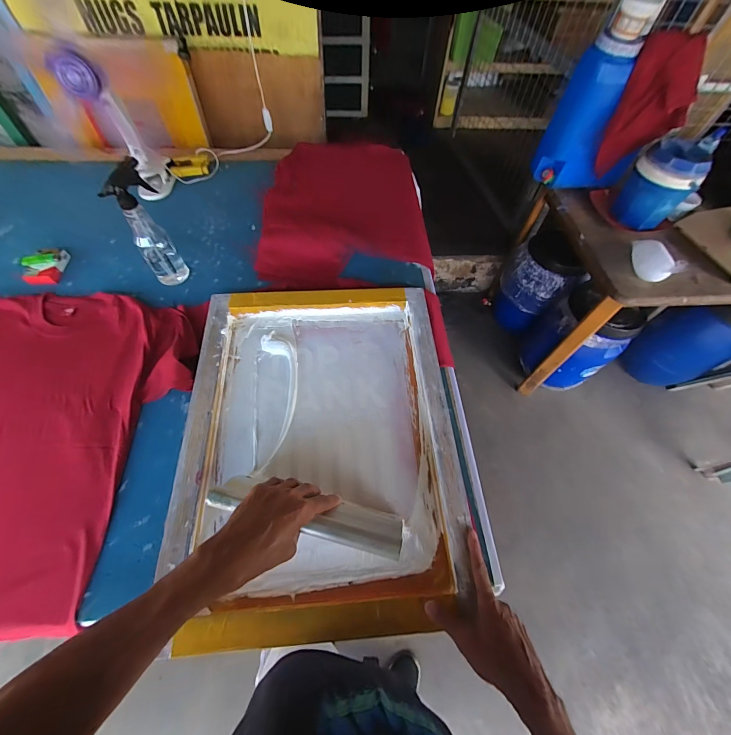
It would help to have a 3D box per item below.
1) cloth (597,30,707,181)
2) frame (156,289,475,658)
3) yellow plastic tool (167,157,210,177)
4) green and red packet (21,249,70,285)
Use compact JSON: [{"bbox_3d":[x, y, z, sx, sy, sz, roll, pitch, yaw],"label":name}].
[{"bbox_3d":[0.866,-0.773,1.018,0.213,0.362,0.065,0,58,6],"label":"cloth"},{"bbox_3d":[-0.078,0.107,0.594,0.450,0.044,0.590,-2,60,-5],"label":"frame"},{"bbox_3d":[-0.505,-0.574,0.956,0.106,0.030,0.045,-13,62,-11],"label":"yellow plastic tool"},{"bbox_3d":[-0.735,-0.232,0.767,0.081,0.032,0.100,2,60,-2],"label":"green and red packet"}]

